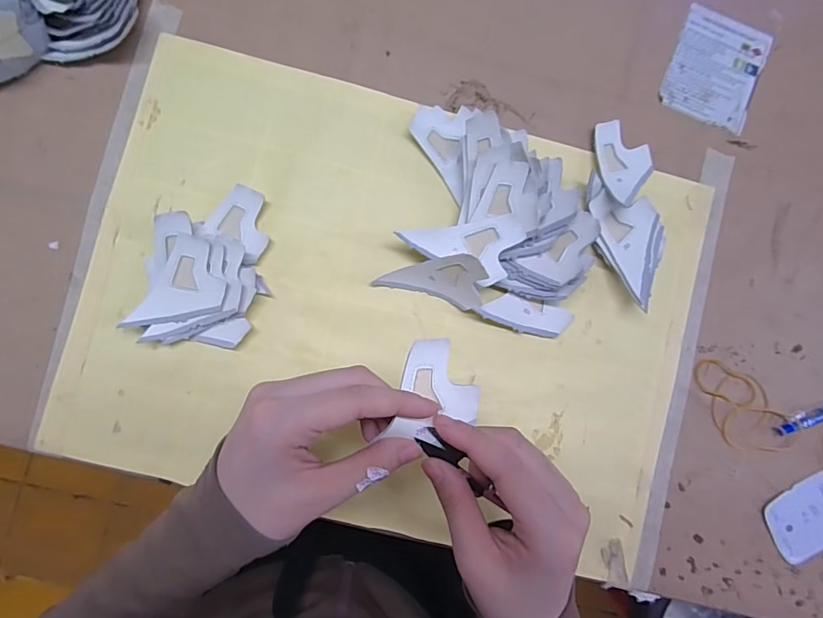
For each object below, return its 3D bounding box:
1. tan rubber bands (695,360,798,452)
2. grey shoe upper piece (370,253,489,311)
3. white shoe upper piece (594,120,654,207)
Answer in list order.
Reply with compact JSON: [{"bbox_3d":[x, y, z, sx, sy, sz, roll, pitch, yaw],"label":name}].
[{"bbox_3d":[0.257,0.079,0.357,0.048,0.009,0.095,-40,91,-5],"label":"tan rubber bands"},{"bbox_3d":[0.014,-0.025,0.327,0.075,0.047,0.013,20,45,10],"label":"grey shoe upper piece"},{"bbox_3d":[0.165,-0.112,0.354,0.046,0.016,0.066,-1,88,-5],"label":"white shoe upper piece"}]

